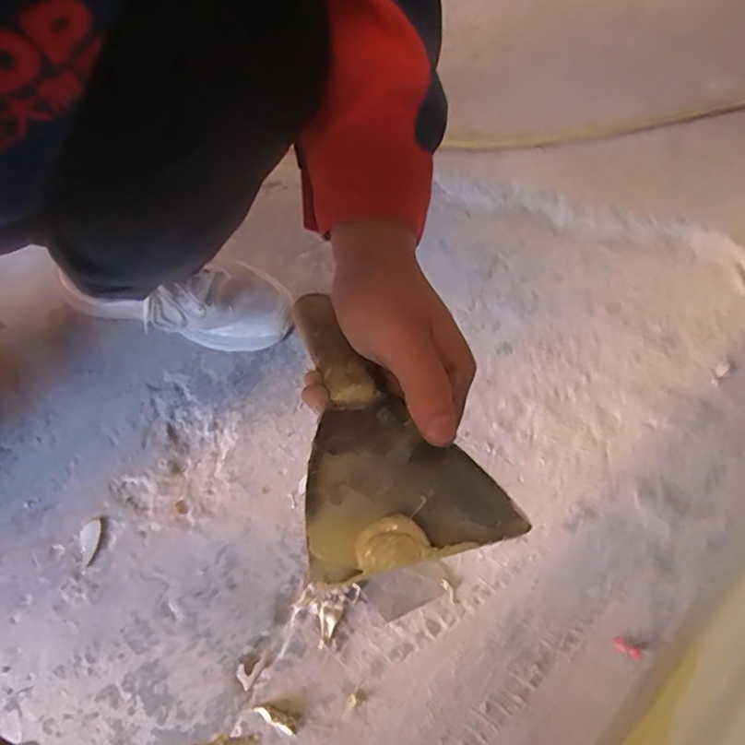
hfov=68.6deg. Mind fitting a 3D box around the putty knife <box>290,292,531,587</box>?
[{"bbox_3d":[-0.008,0.017,0.285,0.087,0.021,0.185,-17,45,-11],"label":"putty knife"}]

